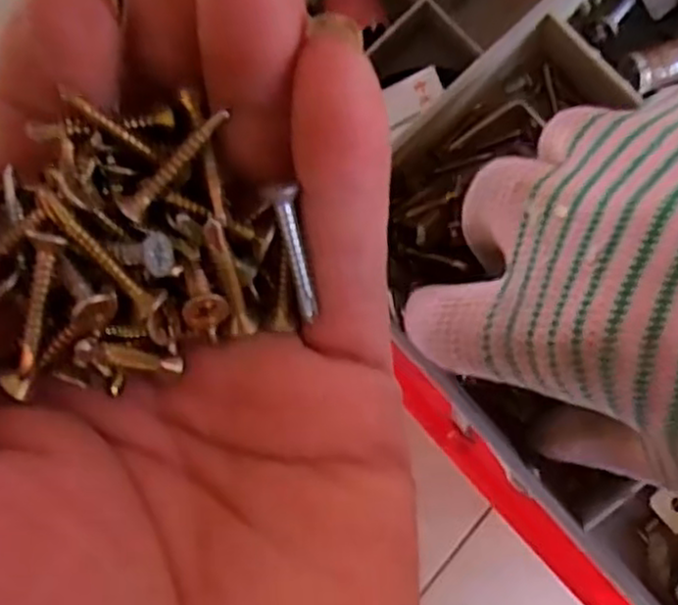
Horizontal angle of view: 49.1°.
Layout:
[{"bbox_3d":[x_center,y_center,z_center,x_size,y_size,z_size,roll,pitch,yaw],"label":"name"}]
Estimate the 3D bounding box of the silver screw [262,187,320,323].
[{"bbox_3d":[-0.008,-0.009,0.130,0.004,0.004,0.024,-10,109,8],"label":"silver screw"}]

